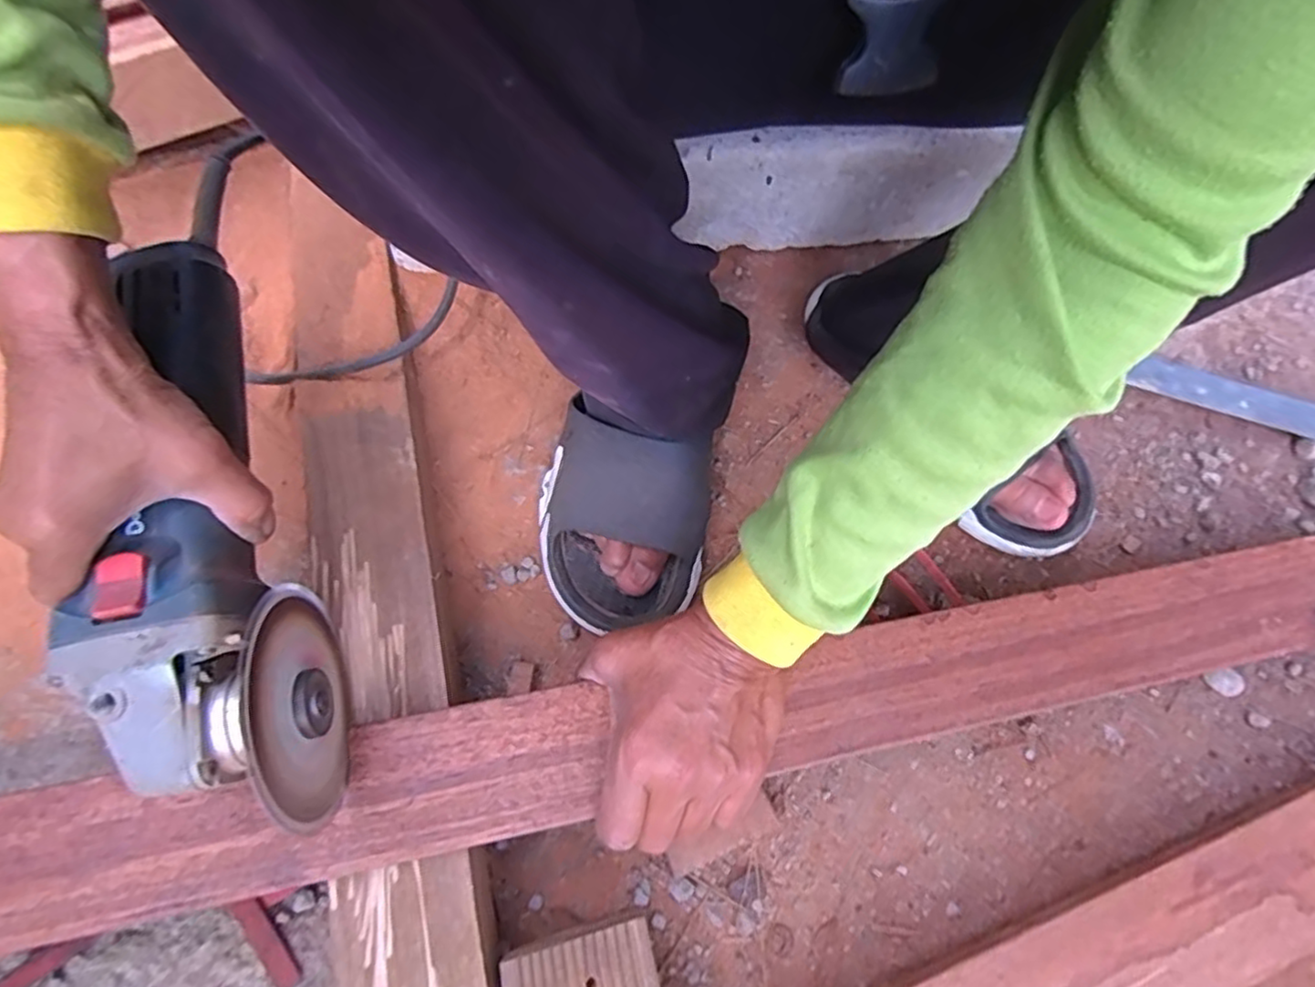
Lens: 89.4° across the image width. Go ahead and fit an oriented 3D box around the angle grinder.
[{"bbox_3d":[-0.212,0.016,0.310,0.086,0.074,0.272,-16,76,-10],"label":"angle grinder"}]

